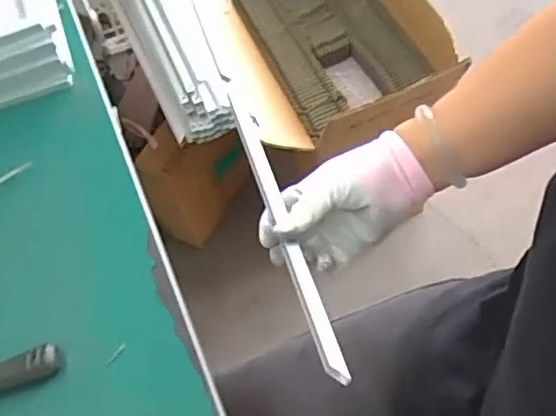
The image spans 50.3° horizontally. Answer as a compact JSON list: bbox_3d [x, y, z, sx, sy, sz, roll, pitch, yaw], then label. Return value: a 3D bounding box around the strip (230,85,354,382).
[{"bbox_3d":[0.003,0.008,0.492,0.016,0.014,0.297,-15,49,-6],"label":"strip"}]

